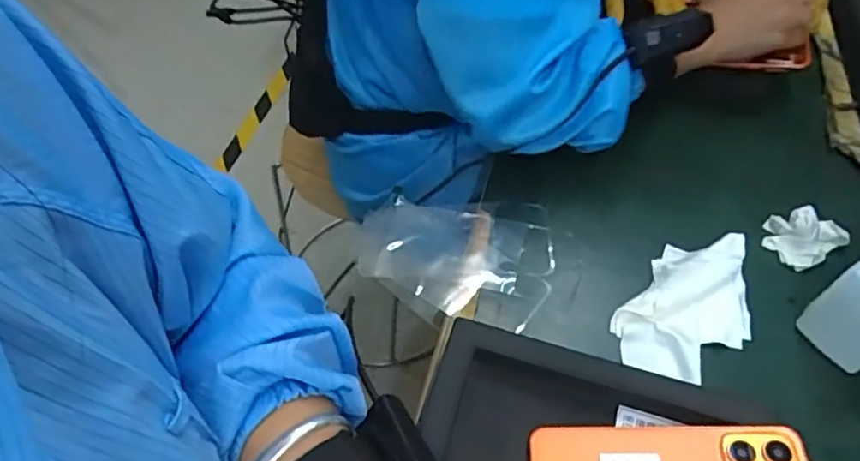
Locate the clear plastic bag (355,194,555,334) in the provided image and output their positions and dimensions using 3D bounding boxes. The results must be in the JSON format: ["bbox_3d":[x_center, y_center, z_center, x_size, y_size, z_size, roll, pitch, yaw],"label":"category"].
[{"bbox_3d":[0.018,0.024,0.513,0.156,0.018,0.114,3,54,4],"label":"clear plastic bag"}]

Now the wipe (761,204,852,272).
[{"bbox_3d":[0.310,-0.002,0.516,0.063,0.033,0.053,-27,60,-22],"label":"wipe"}]

